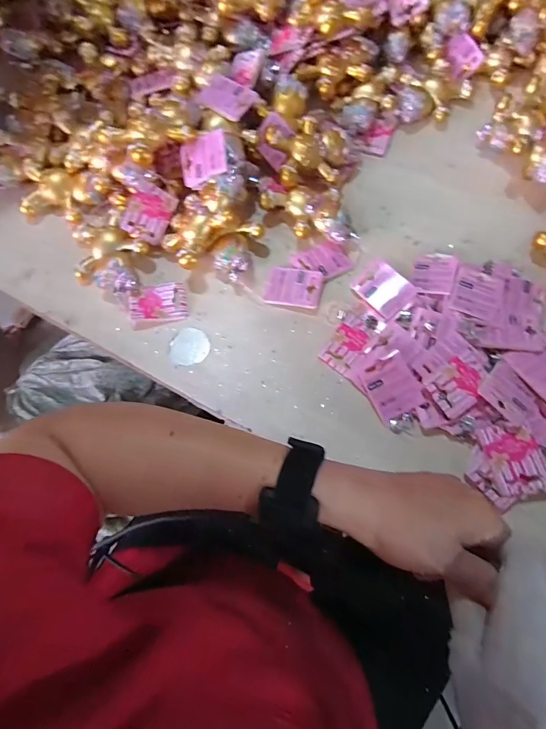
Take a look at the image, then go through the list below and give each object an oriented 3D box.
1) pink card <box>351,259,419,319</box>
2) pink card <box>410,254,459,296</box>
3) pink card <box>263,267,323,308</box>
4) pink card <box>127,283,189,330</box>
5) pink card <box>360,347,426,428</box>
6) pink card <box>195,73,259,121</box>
[{"bbox_3d":[0.119,-0.080,0.430,0.044,0.004,0.057,-43,76,2],"label":"pink card"},{"bbox_3d":[0.174,-0.099,0.431,0.042,0.005,0.060,16,63,19],"label":"pink card"},{"bbox_3d":[0.023,-0.086,0.441,0.059,0.004,0.046,8,74,11],"label":"pink card"},{"bbox_3d":[-0.126,-0.066,0.440,0.062,0.009,0.045,-16,69,-5],"label":"pink card"},{"bbox_3d":[0.115,0.022,0.390,0.047,0.006,0.057,-27,77,5],"label":"pink card"},{"bbox_3d":[-0.055,-0.309,0.461,0.063,0.010,0.043,36,89,13],"label":"pink card"}]

